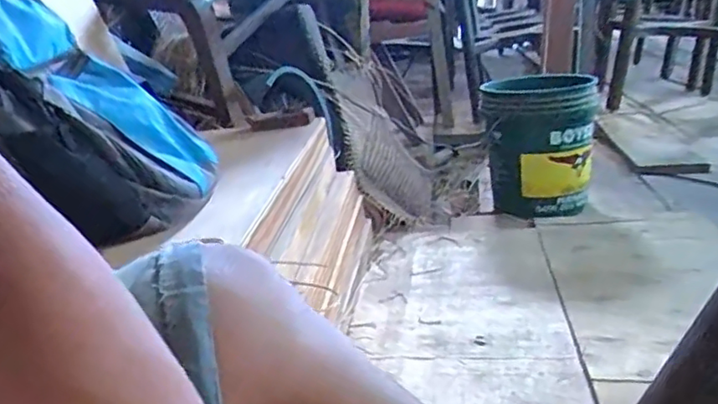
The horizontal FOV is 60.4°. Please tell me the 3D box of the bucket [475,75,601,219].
[{"bbox_3d":[0.469,-0.159,1.636,0.279,0.344,0.244,1,20,15],"label":"bucket"}]

